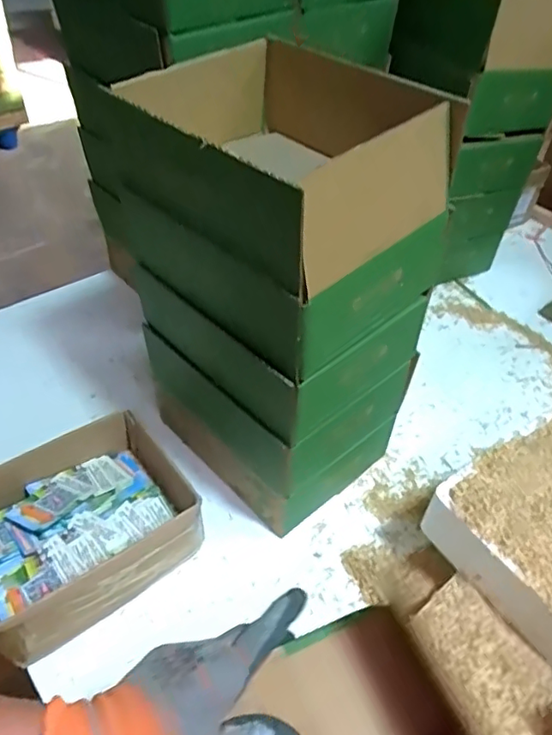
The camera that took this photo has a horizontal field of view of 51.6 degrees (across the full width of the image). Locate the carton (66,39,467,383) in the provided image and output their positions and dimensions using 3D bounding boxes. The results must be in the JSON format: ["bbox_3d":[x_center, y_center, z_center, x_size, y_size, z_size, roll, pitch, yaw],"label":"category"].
[{"bbox_3d":[0.004,-0.160,0.527,0.189,0.181,0.255,-29,54,-30],"label":"carton"}]

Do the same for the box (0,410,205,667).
[{"bbox_3d":[-0.216,0.176,0.631,0.237,0.089,0.182,-26,52,-28],"label":"box"}]

